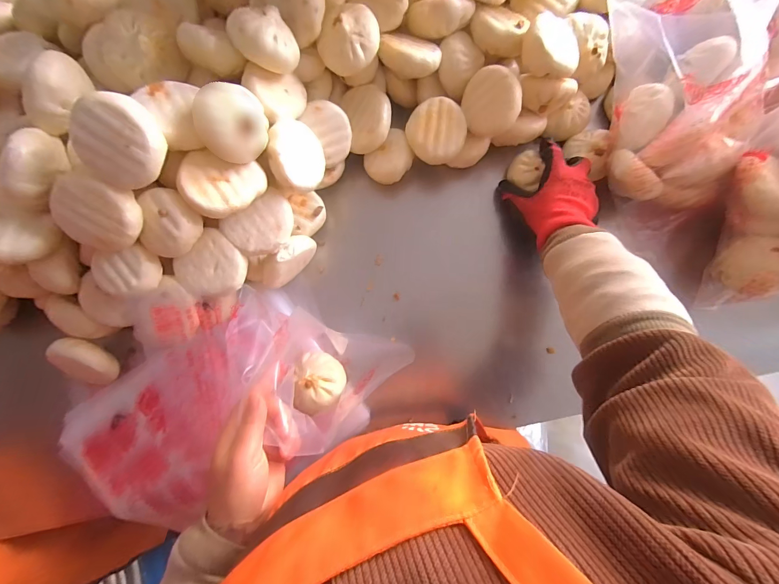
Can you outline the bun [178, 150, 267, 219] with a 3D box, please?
[{"bbox_3d":[-0.184,-0.117,0.386,0.083,0.037,0.070,-34,95,-29],"label":"bun"}]

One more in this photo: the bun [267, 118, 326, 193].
[{"bbox_3d":[-0.116,-0.160,0.419,0.069,0.037,0.075,-44,121,-39],"label":"bun"}]

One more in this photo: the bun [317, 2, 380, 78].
[{"bbox_3d":[-0.046,-0.288,0.401,0.060,0.034,0.064,42,86,5],"label":"bun"}]

